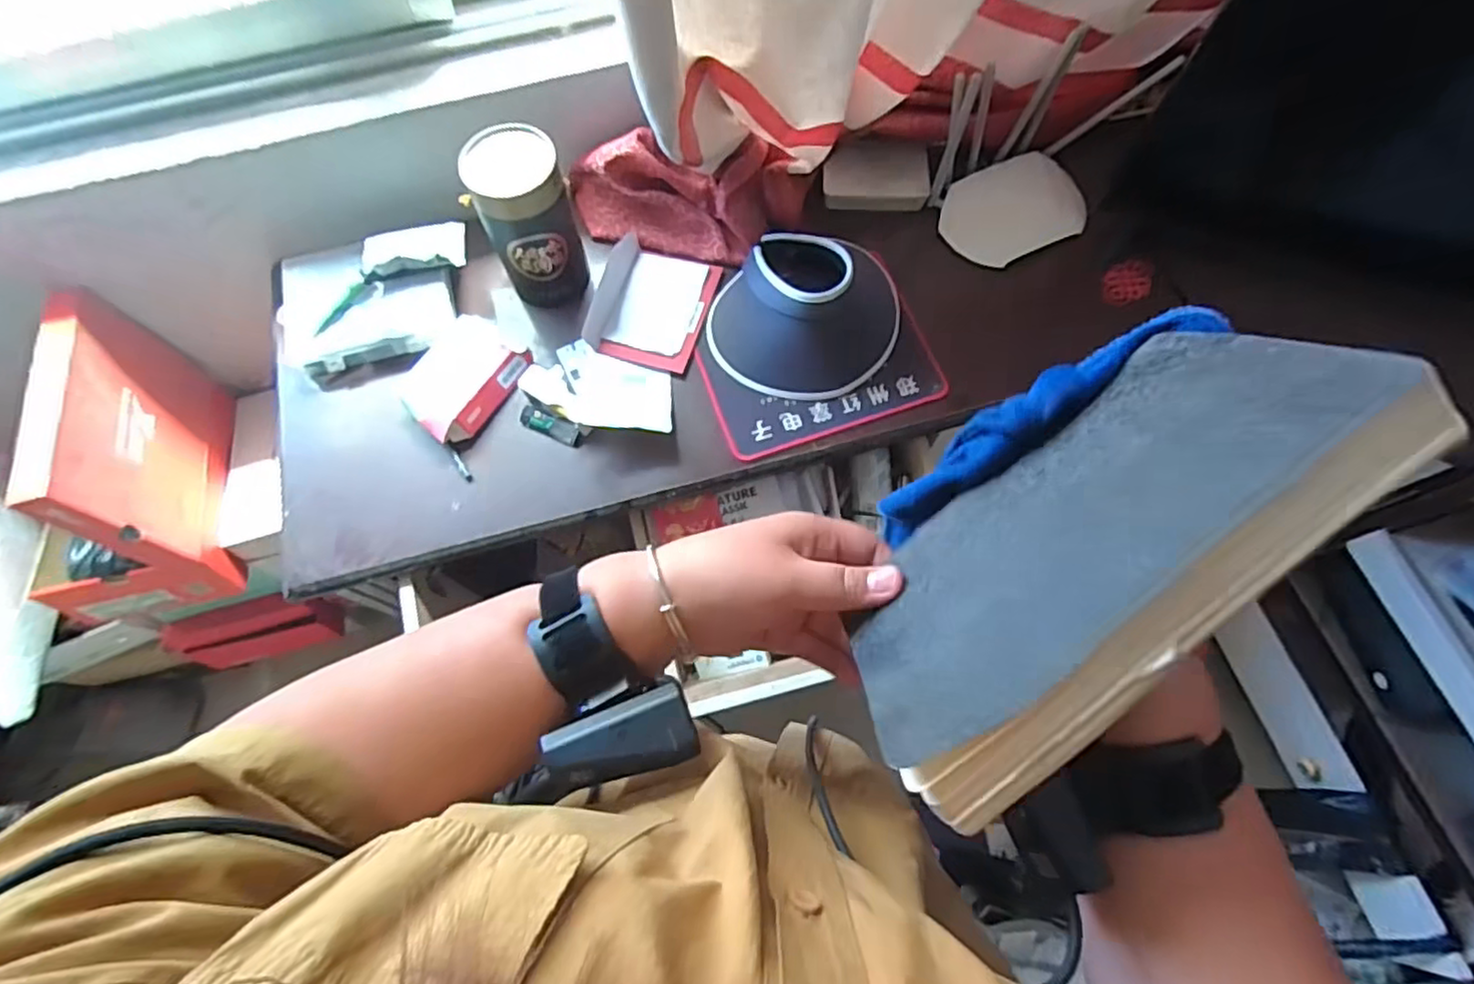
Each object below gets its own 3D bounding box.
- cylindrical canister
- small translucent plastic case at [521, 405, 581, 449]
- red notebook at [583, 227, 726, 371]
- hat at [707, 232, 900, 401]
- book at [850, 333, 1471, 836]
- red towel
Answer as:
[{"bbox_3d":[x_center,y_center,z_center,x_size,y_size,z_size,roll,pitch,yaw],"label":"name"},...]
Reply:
[{"bbox_3d":[-0.257,-0.334,0.844,0.108,0.207,0.094,-28,71,-10],"label":"cylindrical canister"},{"bbox_3d":[-0.237,-0.084,0.855,0.085,0.014,0.025,24,71,10],"label":"small translucent plastic case"},{"bbox_3d":[-0.112,-0.256,0.903,0.142,0.039,0.174,14,70,6],"label":"red notebook"},{"bbox_3d":[0.090,-0.246,0.860,0.238,0.108,0.234,22,71,9],"label":"hat"},{"bbox_3d":[0.137,0.021,0.274,0.027,0.123,0.203,40,105,-16],"label":"book"},{"bbox_3d":[-0.063,-0.408,0.919,0.325,0.122,0.148,0,69,1],"label":"red towel"}]

